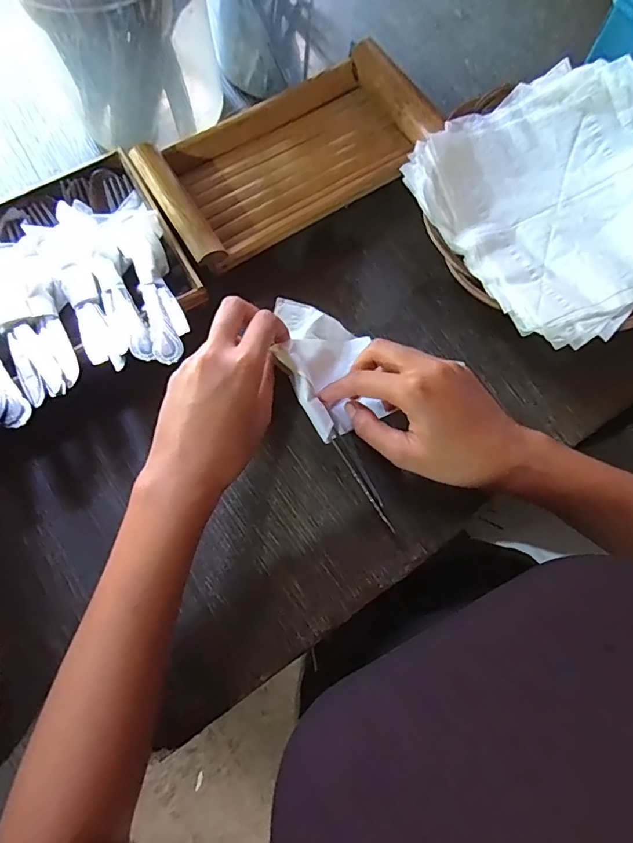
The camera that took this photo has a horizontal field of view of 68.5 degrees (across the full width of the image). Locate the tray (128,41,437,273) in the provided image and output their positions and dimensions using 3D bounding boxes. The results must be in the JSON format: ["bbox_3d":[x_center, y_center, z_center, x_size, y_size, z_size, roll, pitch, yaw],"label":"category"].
[{"bbox_3d":[-0.023,-0.237,0.412,0.244,0.040,0.134,-33,77,-8],"label":"tray"}]

